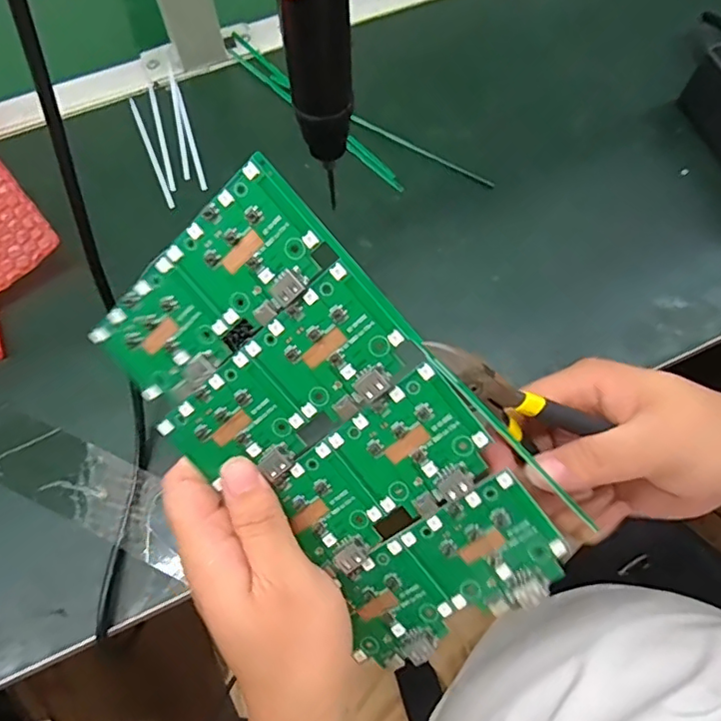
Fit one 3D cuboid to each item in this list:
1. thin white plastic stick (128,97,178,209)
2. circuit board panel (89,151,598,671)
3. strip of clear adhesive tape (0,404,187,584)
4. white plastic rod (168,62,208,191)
[{"bbox_3d":[-0.170,-0.171,0.457,0.007,0.004,0.124,-22,69,-10],"label":"thin white plastic stick"},{"bbox_3d":[-0.015,0.032,0.252,0.120,0.010,0.213,-40,91,17],"label":"circuit board panel"},{"bbox_3d":[-0.174,0.074,0.349,0.160,0.010,0.044,24,69,9],"label":"strip of clear adhesive tape"},{"bbox_3d":[-0.146,-0.196,0.469,0.006,0.005,0.142,-17,68,-8],"label":"white plastic rod"}]

